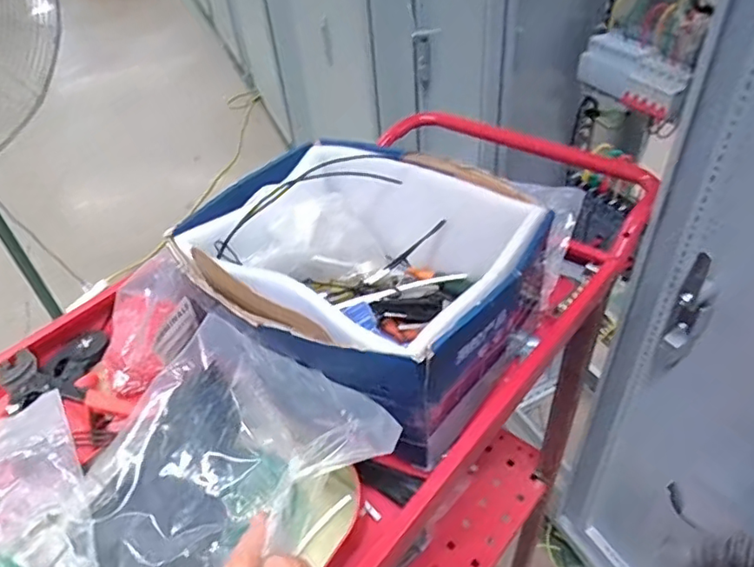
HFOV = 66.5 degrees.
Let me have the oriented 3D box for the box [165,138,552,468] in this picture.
[{"bbox_3d":[-0.011,-0.008,0.528,0.282,0.121,0.247,22,49,27],"label":"box"}]

